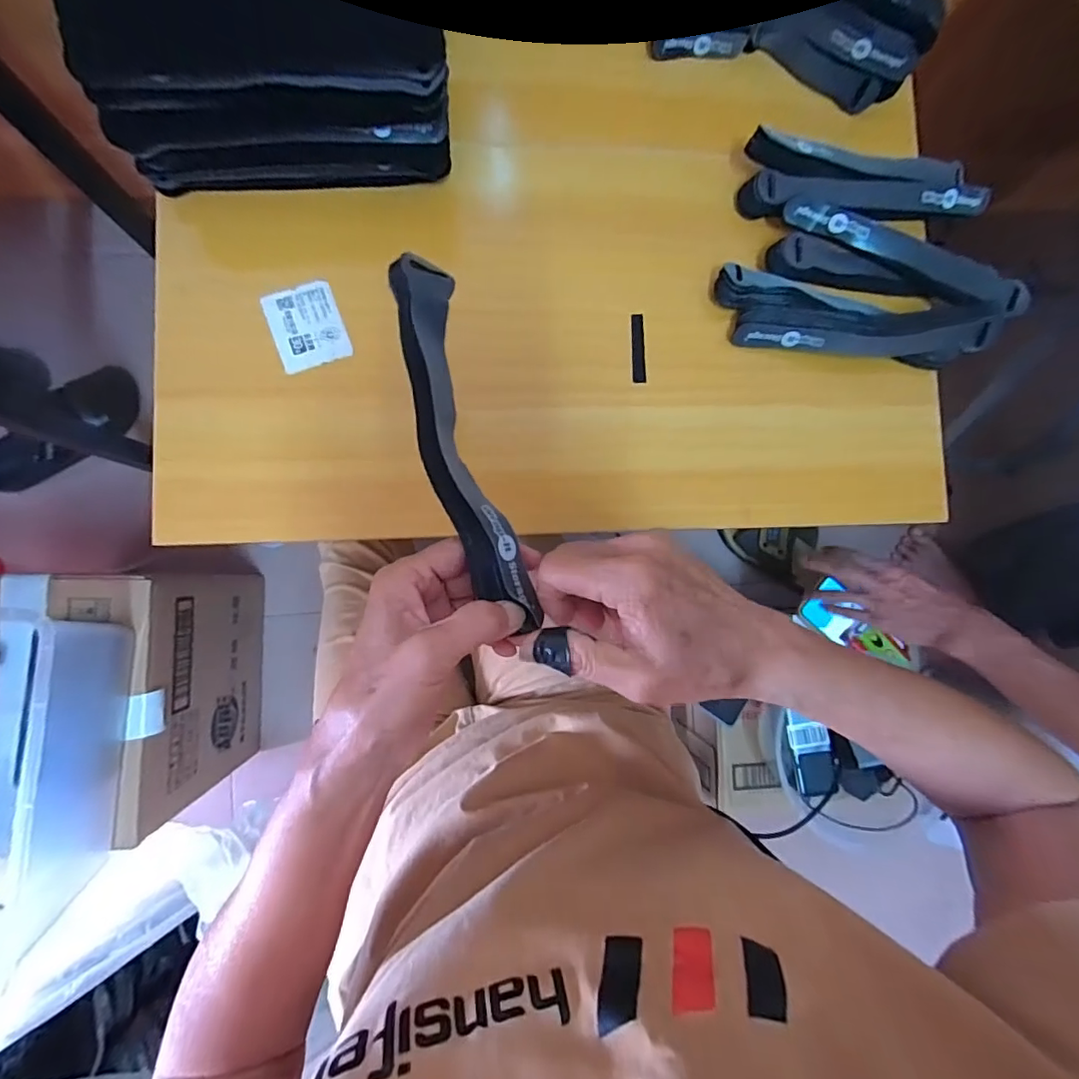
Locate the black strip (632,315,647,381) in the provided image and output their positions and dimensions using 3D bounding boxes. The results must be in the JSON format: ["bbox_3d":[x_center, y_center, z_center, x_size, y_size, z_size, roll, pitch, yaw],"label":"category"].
[{"bbox_3d":[0.075,-0.146,0.392,0.010,0.004,0.053,-1,88,-6],"label":"black strip"}]

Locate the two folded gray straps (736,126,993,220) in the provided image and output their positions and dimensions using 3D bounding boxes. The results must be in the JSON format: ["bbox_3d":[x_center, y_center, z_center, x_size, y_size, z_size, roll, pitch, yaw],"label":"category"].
[{"bbox_3d":[0.263,-0.275,0.402,0.207,0.033,0.051,0,87,-6],"label":"two folded gray straps"}]

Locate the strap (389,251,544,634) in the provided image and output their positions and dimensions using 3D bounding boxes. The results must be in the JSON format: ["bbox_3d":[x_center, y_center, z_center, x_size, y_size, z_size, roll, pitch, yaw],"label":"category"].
[{"bbox_3d":[-0.040,-0.045,0.254,0.034,0.017,0.185,-17,90,-7],"label":"strap"}]

